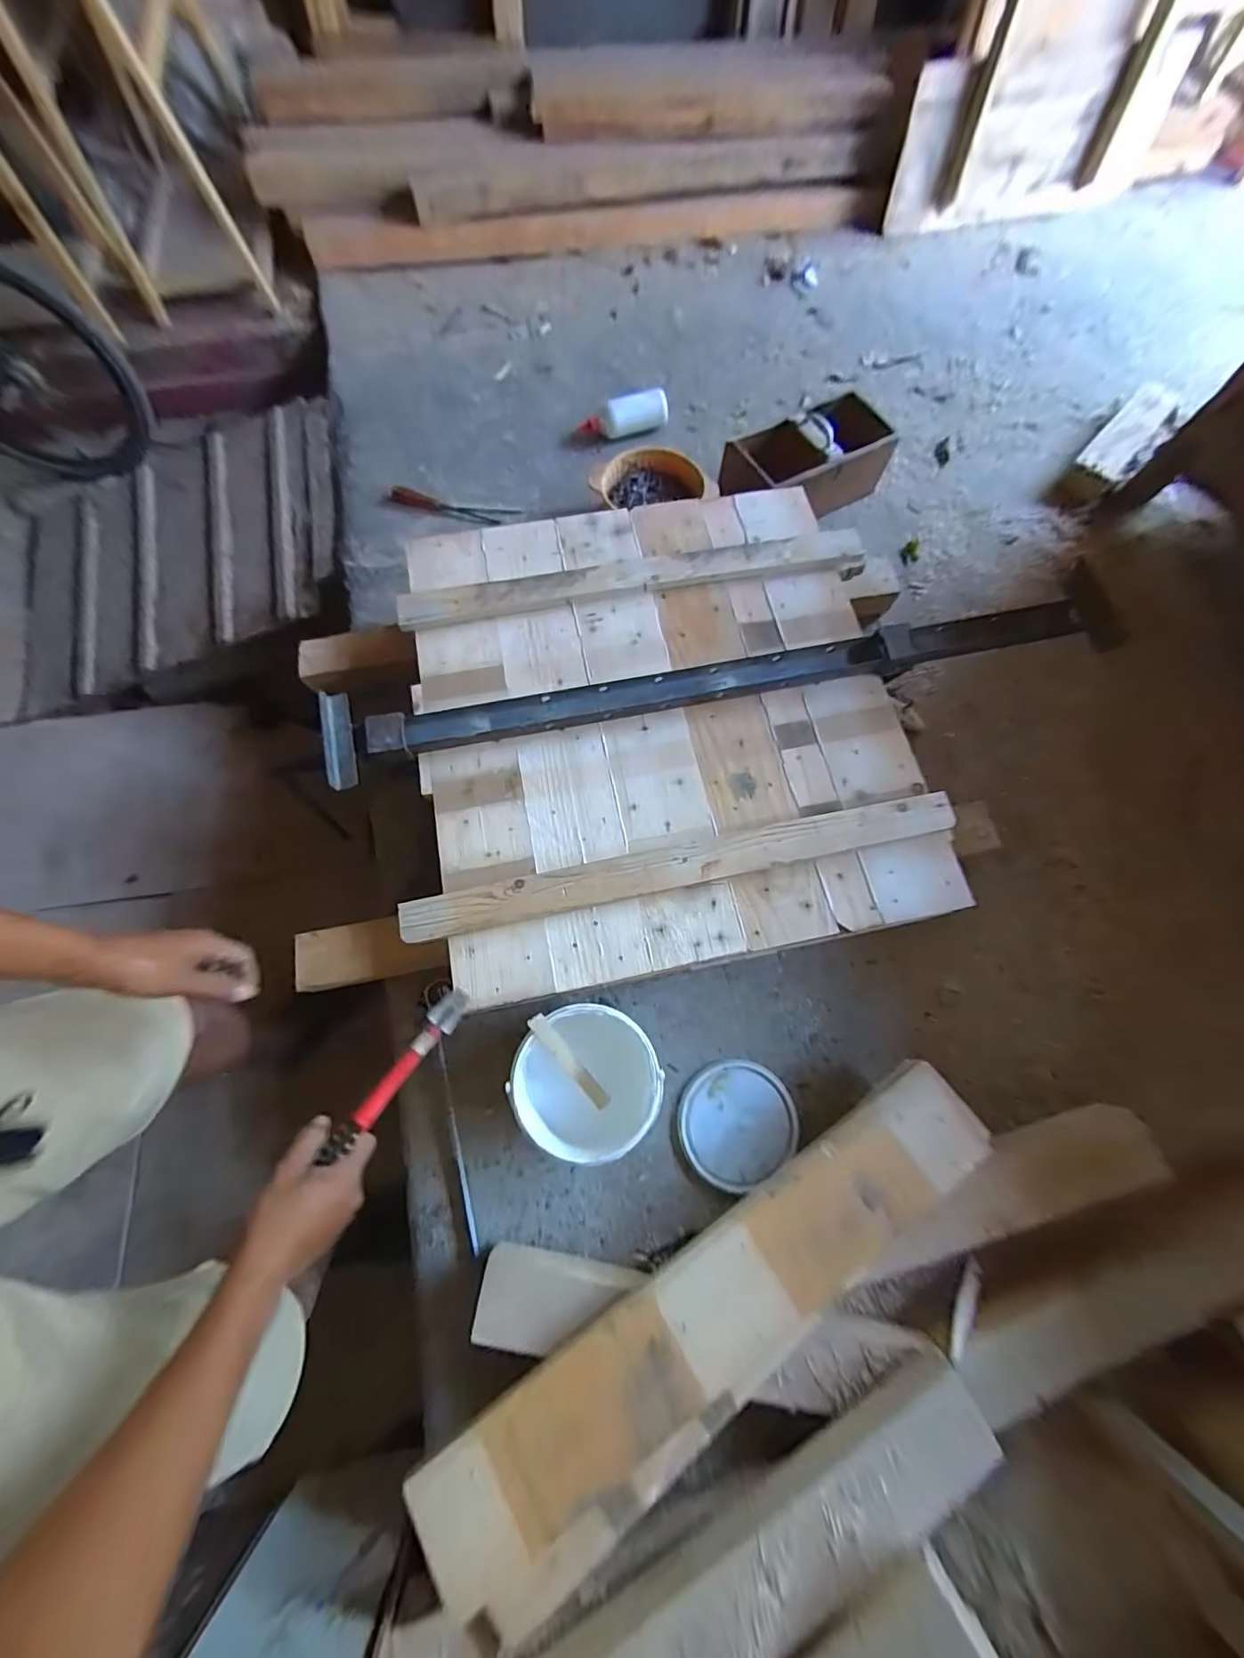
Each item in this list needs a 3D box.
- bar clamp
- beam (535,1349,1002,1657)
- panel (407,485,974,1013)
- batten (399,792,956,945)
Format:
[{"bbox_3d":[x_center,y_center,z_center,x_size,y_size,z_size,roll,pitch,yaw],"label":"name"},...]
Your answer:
[{"bbox_3d":[0.165,-0.232,0.837,1.227,0.065,0.143,-10,71,-6],"label":"bar clamp"},{"bbox_3d":[0.133,0.775,0.562,0.587,0.062,0.088,-24,73,-13],"label":"beam"},{"bbox_3d":[0.060,-0.194,0.852,0.706,0.030,0.783,-10,71,-6],"label":"panel"},{"bbox_3d":[0.092,0.050,0.758,0.767,0.023,0.057,-11,71,-6],"label":"batten"}]

